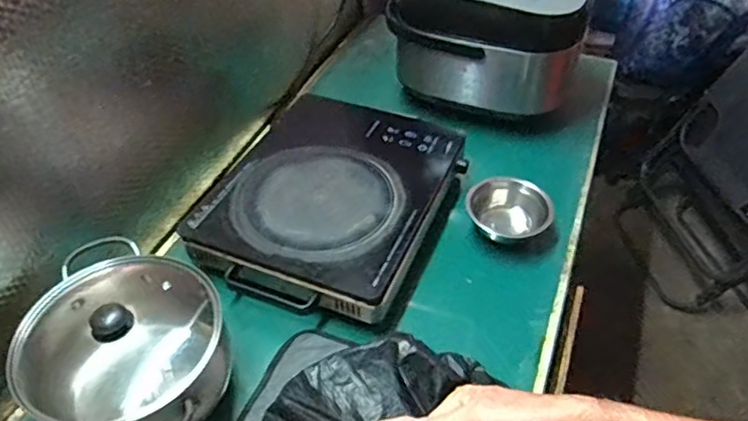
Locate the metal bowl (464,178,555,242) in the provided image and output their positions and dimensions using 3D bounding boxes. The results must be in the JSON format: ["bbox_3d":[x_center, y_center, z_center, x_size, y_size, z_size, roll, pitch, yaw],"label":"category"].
[{"bbox_3d":[0.208,0.010,0.919,0.135,0.071,0.113,7,45,6],"label":"metal bowl"}]

